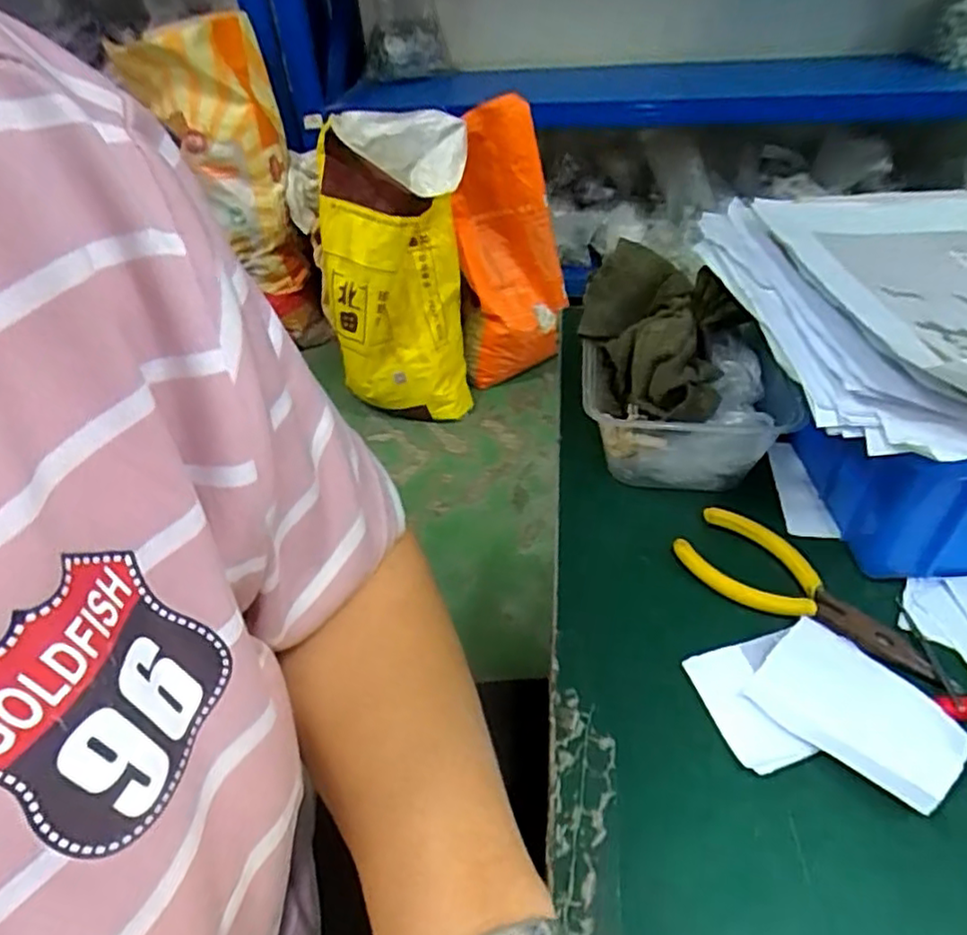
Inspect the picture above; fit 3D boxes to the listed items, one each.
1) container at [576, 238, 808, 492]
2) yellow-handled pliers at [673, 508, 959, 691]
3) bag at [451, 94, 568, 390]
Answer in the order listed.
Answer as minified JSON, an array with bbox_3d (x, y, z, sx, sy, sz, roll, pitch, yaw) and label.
[{"bbox_3d":[0.111,-0.055,0.392,0.105,0.084,0.134,0,42,6],"label":"container"},{"bbox_3d":[0.152,0.060,0.315,0.045,0.008,0.122,-35,49,-28],"label":"yellow-handled pliers"},{"bbox_3d":[0.062,-0.577,1.794,0.276,0.698,0.182,-2,14,3],"label":"bag"}]

